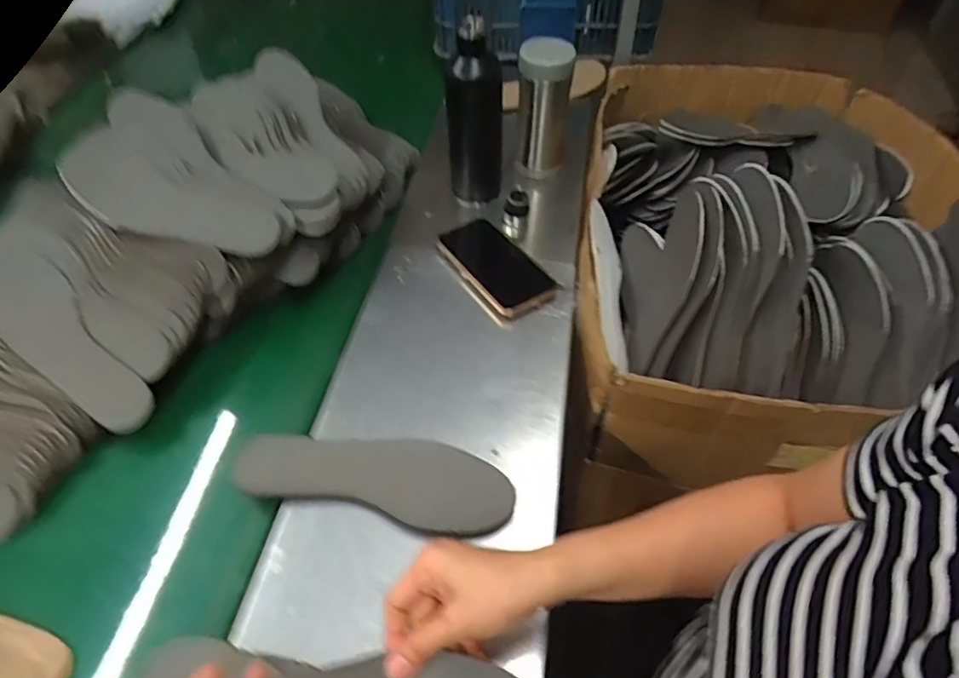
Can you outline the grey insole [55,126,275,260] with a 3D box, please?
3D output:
[{"bbox_3d":[-0.351,-0.155,0.648,0.254,0.018,0.094,25,80,5],"label":"grey insole"}]

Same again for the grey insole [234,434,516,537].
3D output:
[{"bbox_3d":[-0.094,0.124,0.529,0.248,0.011,0.080,12,55,6],"label":"grey insole"}]

